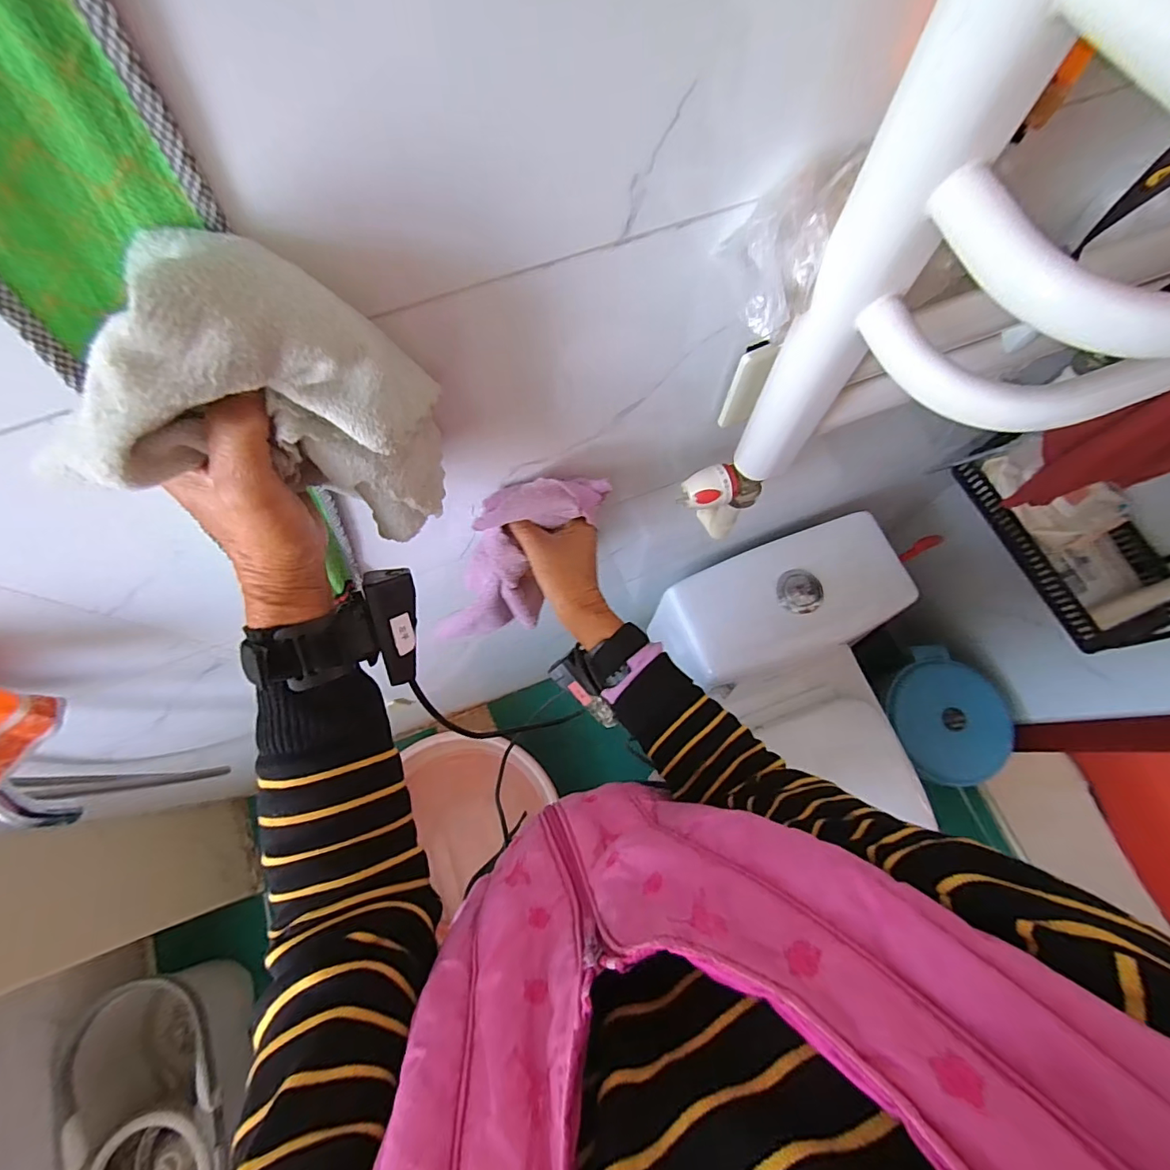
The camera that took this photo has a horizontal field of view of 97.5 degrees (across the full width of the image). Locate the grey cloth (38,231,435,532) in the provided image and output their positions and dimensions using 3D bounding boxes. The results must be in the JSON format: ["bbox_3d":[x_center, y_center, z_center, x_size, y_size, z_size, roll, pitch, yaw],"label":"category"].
[{"bbox_3d":[-0.132,-0.079,0.234,0.116,0.156,0.063,-26,74,-7],"label":"grey cloth"}]

